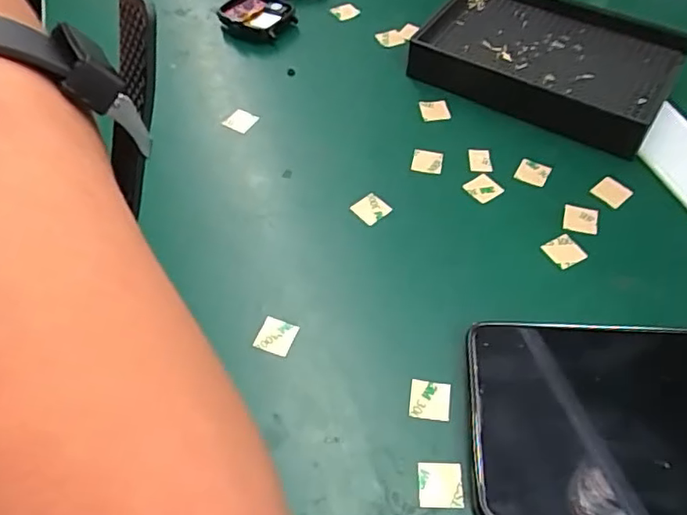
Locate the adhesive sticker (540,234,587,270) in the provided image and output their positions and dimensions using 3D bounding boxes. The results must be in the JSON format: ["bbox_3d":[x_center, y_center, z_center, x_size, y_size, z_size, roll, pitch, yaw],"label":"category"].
[{"bbox_3d":[0.102,-0.003,0.265,0.014,0.004,0.015,-26,57,-8],"label":"adhesive sticker"}]

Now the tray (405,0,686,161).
[{"bbox_3d":[0.119,-0.118,0.332,0.133,0.024,0.092,29,59,20],"label":"tray"}]

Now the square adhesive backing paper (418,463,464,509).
[{"bbox_3d":[0.035,0.082,0.206,0.016,0.004,0.015,0,58,2],"label":"square adhesive backing paper"}]

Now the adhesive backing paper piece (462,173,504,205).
[{"bbox_3d":[0.070,-0.035,0.289,0.015,0.004,0.015,-37,73,-17],"label":"adhesive backing paper piece"}]

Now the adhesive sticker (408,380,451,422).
[{"bbox_3d":[0.034,0.056,0.225,0.015,0.004,0.015,7,60,7],"label":"adhesive sticker"}]

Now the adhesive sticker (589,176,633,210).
[{"bbox_3d":[0.133,-0.033,0.284,0.015,0.004,0.015,-35,61,-23],"label":"adhesive sticker"}]

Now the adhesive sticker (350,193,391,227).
[{"bbox_3d":[0.013,-0.024,0.282,0.015,0.004,0.015,-40,70,-14],"label":"adhesive sticker"}]

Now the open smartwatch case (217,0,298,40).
[{"bbox_3d":[-0.055,-0.159,0.377,0.042,0.015,0.036,30,59,20],"label":"open smartwatch case"}]

